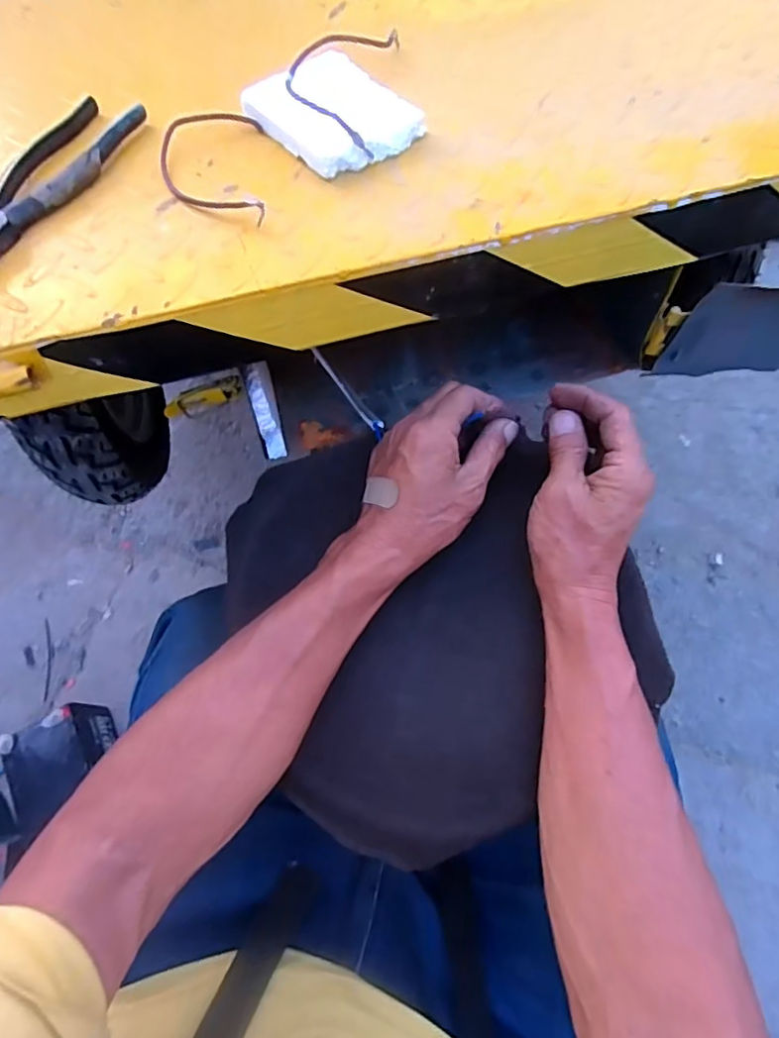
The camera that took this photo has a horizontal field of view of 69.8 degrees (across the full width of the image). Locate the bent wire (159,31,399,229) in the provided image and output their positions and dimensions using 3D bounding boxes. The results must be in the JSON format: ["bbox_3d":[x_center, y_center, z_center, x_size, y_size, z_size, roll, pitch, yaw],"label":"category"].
[{"bbox_3d":[-0.055,-0.270,0.363,0.206,0.024,0.118,-38,74,-13],"label":"bent wire"}]

